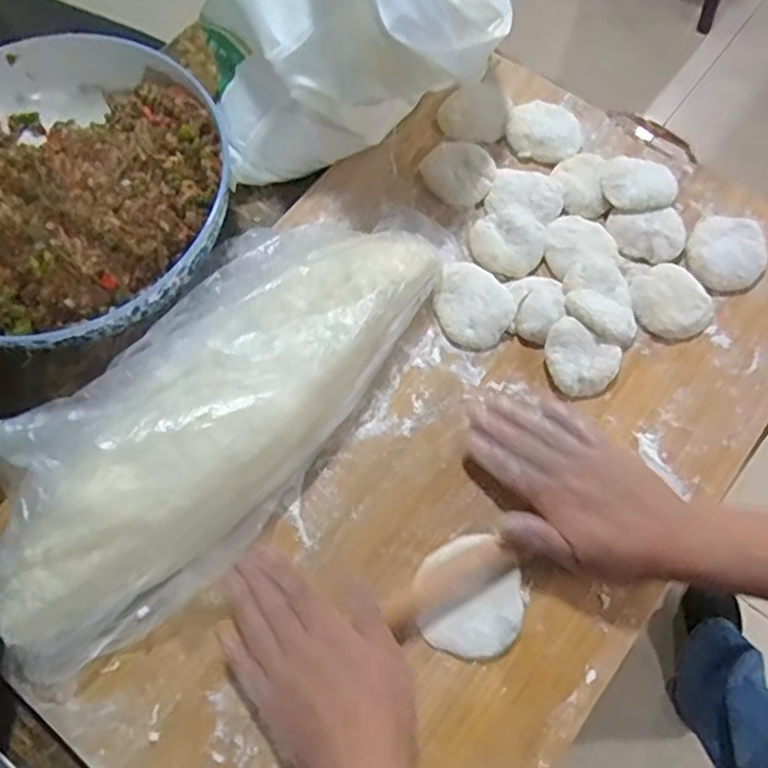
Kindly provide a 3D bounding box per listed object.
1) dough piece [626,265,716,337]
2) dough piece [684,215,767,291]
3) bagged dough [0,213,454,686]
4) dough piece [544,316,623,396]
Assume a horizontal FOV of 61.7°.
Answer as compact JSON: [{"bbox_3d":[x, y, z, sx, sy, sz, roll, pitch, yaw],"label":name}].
[{"bbox_3d":[0.243,-0.070,0.547,0.069,0.017,0.060,33,74,14],"label":"dough piece"},{"bbox_3d":[0.299,-0.115,0.561,0.065,0.020,0.069,-1,69,2],"label":"dough piece"},{"bbox_3d":[-0.126,0.004,0.486,0.165,0.106,0.453,34,74,14],"label":"bagged dough"},{"bbox_3d":[0.159,-0.019,0.524,0.060,0.026,0.050,28,73,12],"label":"dough piece"}]

